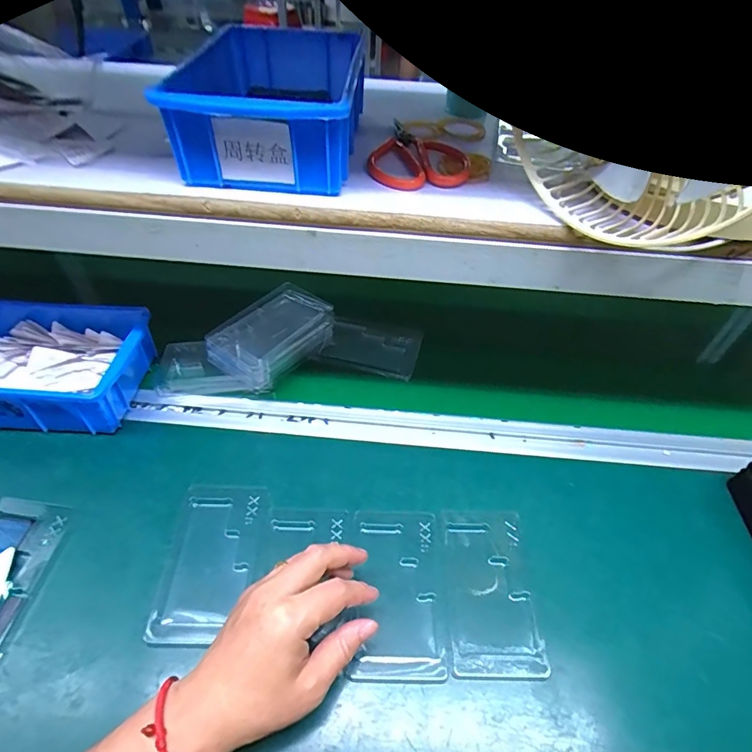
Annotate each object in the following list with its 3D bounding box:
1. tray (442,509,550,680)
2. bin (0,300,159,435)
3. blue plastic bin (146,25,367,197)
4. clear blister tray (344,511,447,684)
[{"bbox_3d":[0.094,0.173,0.384,0.069,0.006,0.129,2,48,-2],"label":"tray"},{"bbox_3d":[-0.350,-0.017,0.485,0.206,0.060,0.145,3,48,-1],"label":"bin"},{"bbox_3d":[-0.079,-0.225,0.382,0.123,0.062,0.196,4,48,0],"label":"blue plastic bin"},{"bbox_3d":[0.016,0.174,0.379,0.069,0.011,0.128,2,48,-2],"label":"clear blister tray"}]

